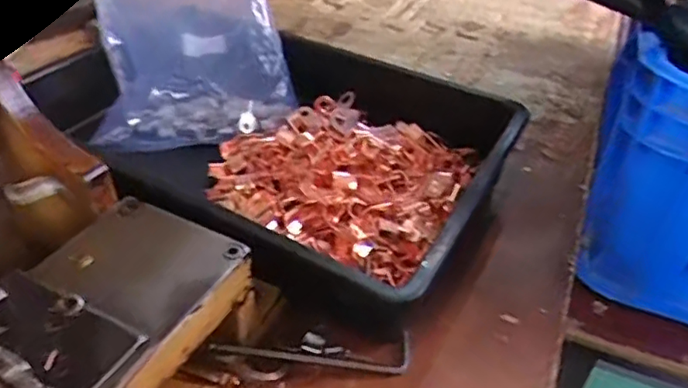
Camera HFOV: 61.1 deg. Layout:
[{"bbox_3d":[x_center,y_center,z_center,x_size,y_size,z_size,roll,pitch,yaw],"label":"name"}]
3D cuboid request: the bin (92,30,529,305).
[{"bbox_3d":[-0.031,-0.029,0.458,0.281,0.069,0.239,22,42,20],"label":"bin"}]

